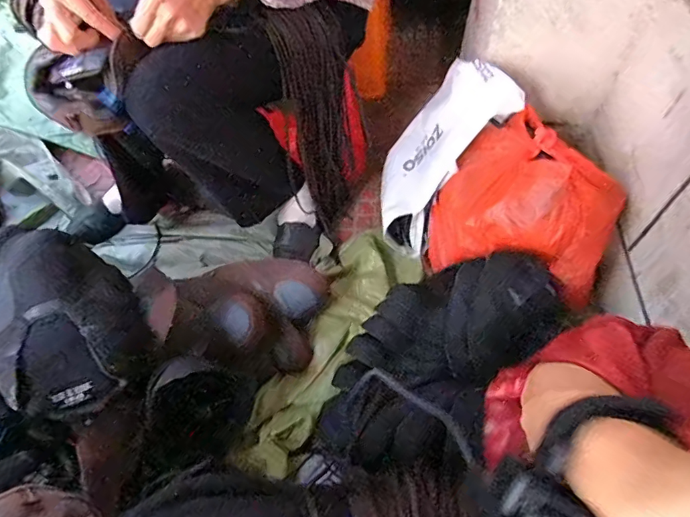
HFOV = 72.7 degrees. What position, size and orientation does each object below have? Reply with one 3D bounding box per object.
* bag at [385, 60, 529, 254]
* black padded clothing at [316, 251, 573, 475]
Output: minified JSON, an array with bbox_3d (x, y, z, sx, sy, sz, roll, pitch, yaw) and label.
[{"bbox_3d":[0.175,-0.208,0.913,0.072,0.363,0.222,18,37,-28],"label":"bag"},{"bbox_3d":[0.155,0.140,0.718,0.225,0.135,0.405,34,62,21],"label":"black padded clothing"}]

